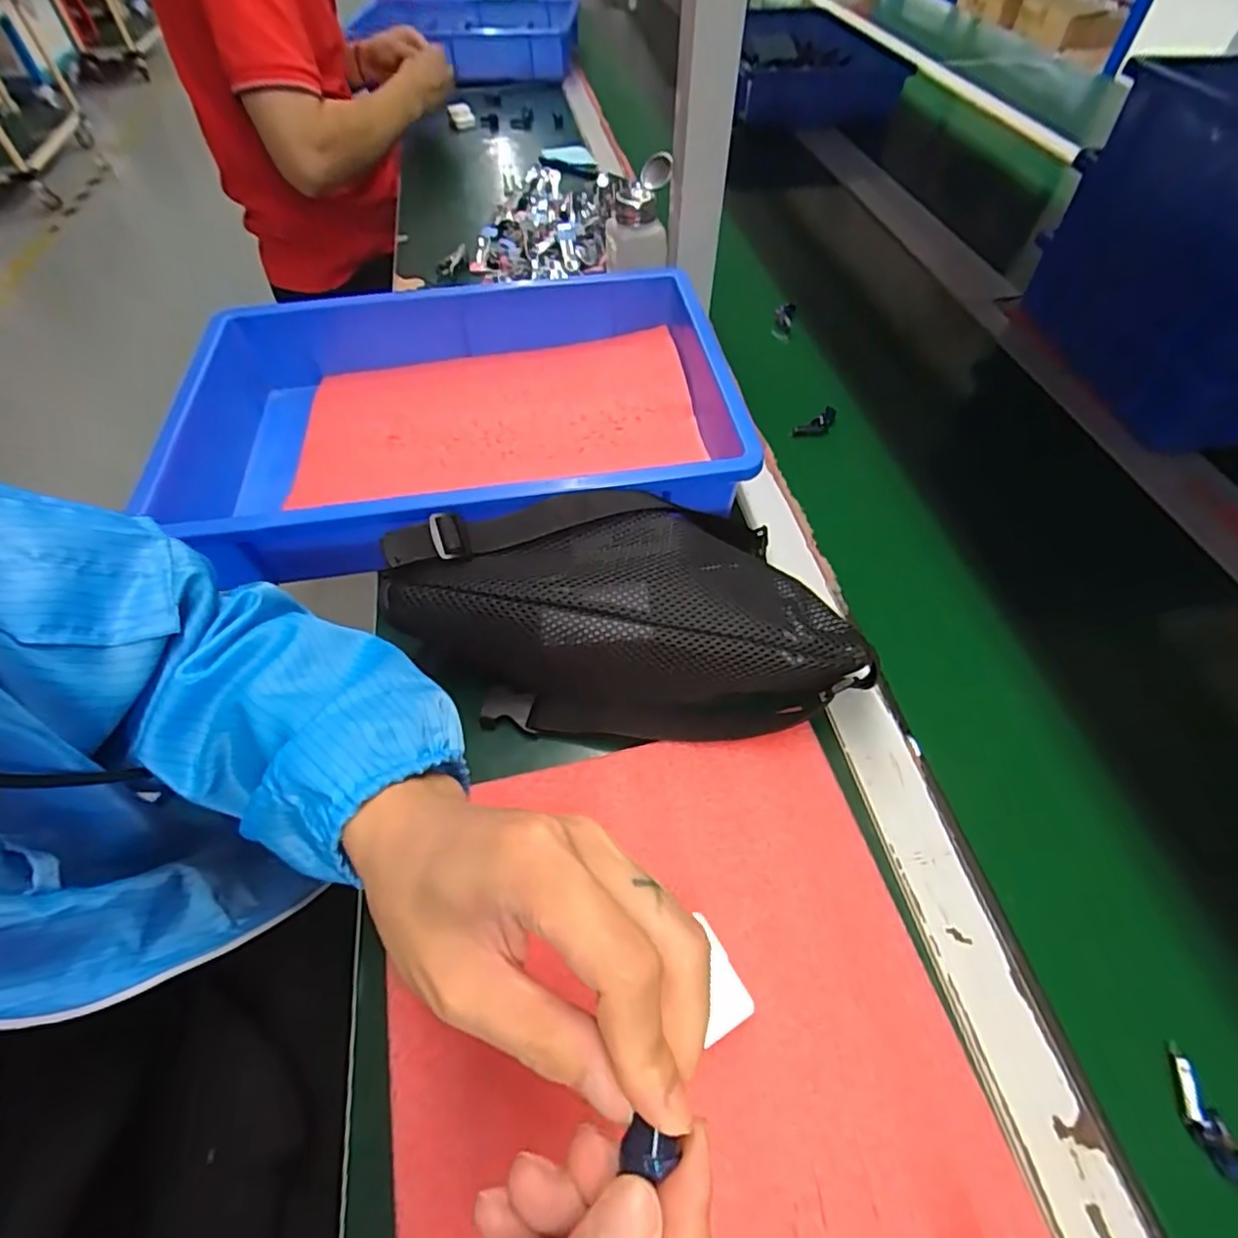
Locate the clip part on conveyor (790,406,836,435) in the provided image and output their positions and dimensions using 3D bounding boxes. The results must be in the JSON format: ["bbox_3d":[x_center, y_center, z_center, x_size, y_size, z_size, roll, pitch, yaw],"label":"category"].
[{"bbox_3d":[0.187,-0.184,0.583,0.048,0.017,0.017,-31,59,-20],"label":"clip part on conveyor"}]

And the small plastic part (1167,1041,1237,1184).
[{"bbox_3d":[0.269,0.229,0.286,0.018,0.008,0.054,-14,55,-9],"label":"small plastic part"}]

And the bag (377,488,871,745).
[{"bbox_3d":[0.004,-0.012,0.398,0.285,0.070,0.161,-3,54,-1],"label":"bag"}]

